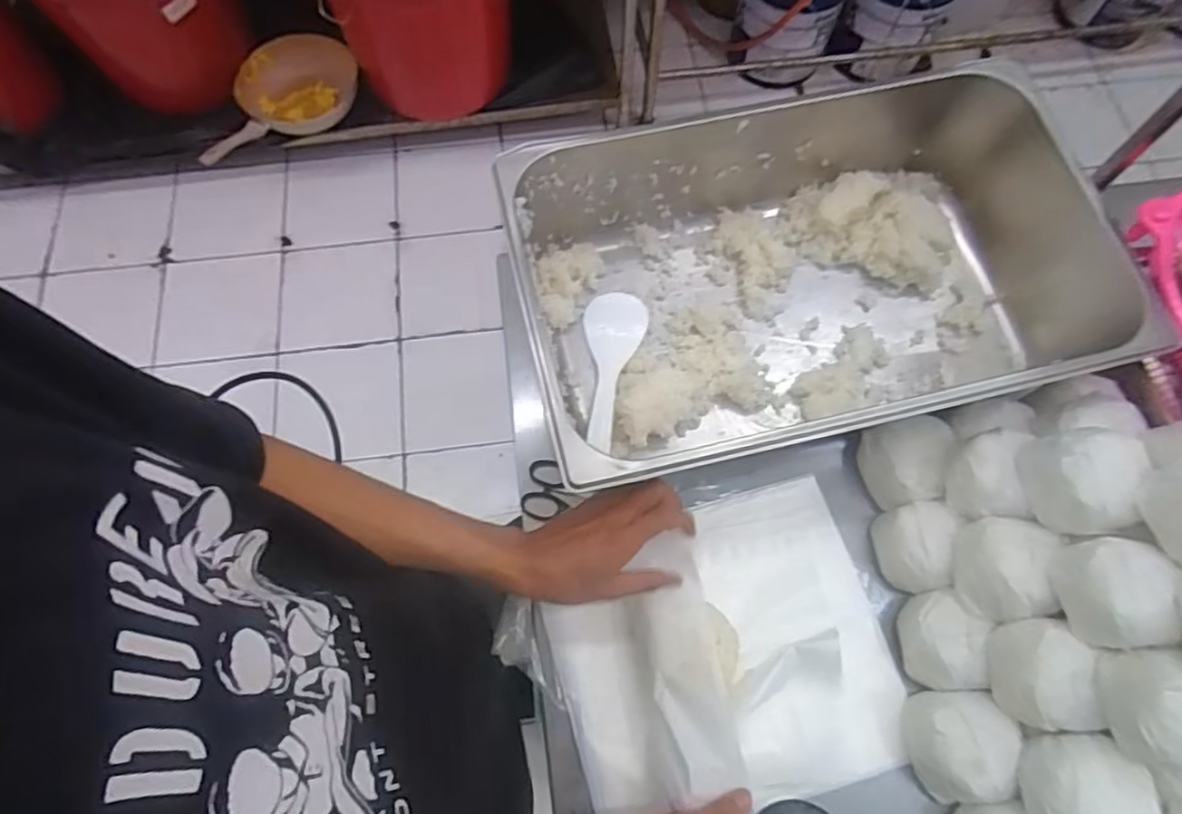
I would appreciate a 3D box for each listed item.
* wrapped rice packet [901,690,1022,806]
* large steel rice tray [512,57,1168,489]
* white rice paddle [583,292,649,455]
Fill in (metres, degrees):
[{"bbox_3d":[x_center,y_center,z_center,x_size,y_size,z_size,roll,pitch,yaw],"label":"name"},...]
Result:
[{"bbox_3d":[0.297,0.275,0.531,0.074,0.058,0.082,1,70,-1],"label":"wrapped rice packet"},{"bbox_3d":[0.211,-0.113,0.635,0.539,0.151,0.310,-12,70,-6],"label":"large steel rice tray"},{"bbox_3d":[0.020,-0.043,0.661,0.060,0.035,0.168,6,70,1],"label":"white rice paddle"}]

